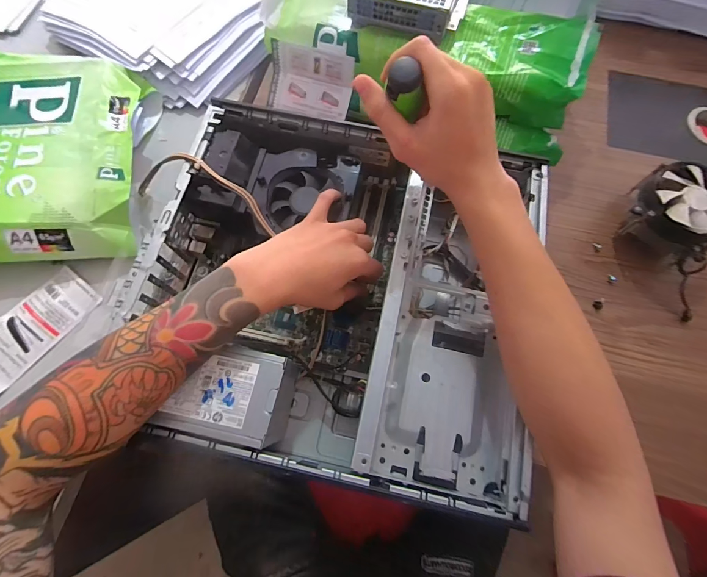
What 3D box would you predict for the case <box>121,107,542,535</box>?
[{"bbox_3d":[-0.014,0.002,0.371,0.359,0.107,0.336,11,70,3],"label":"case"}]

